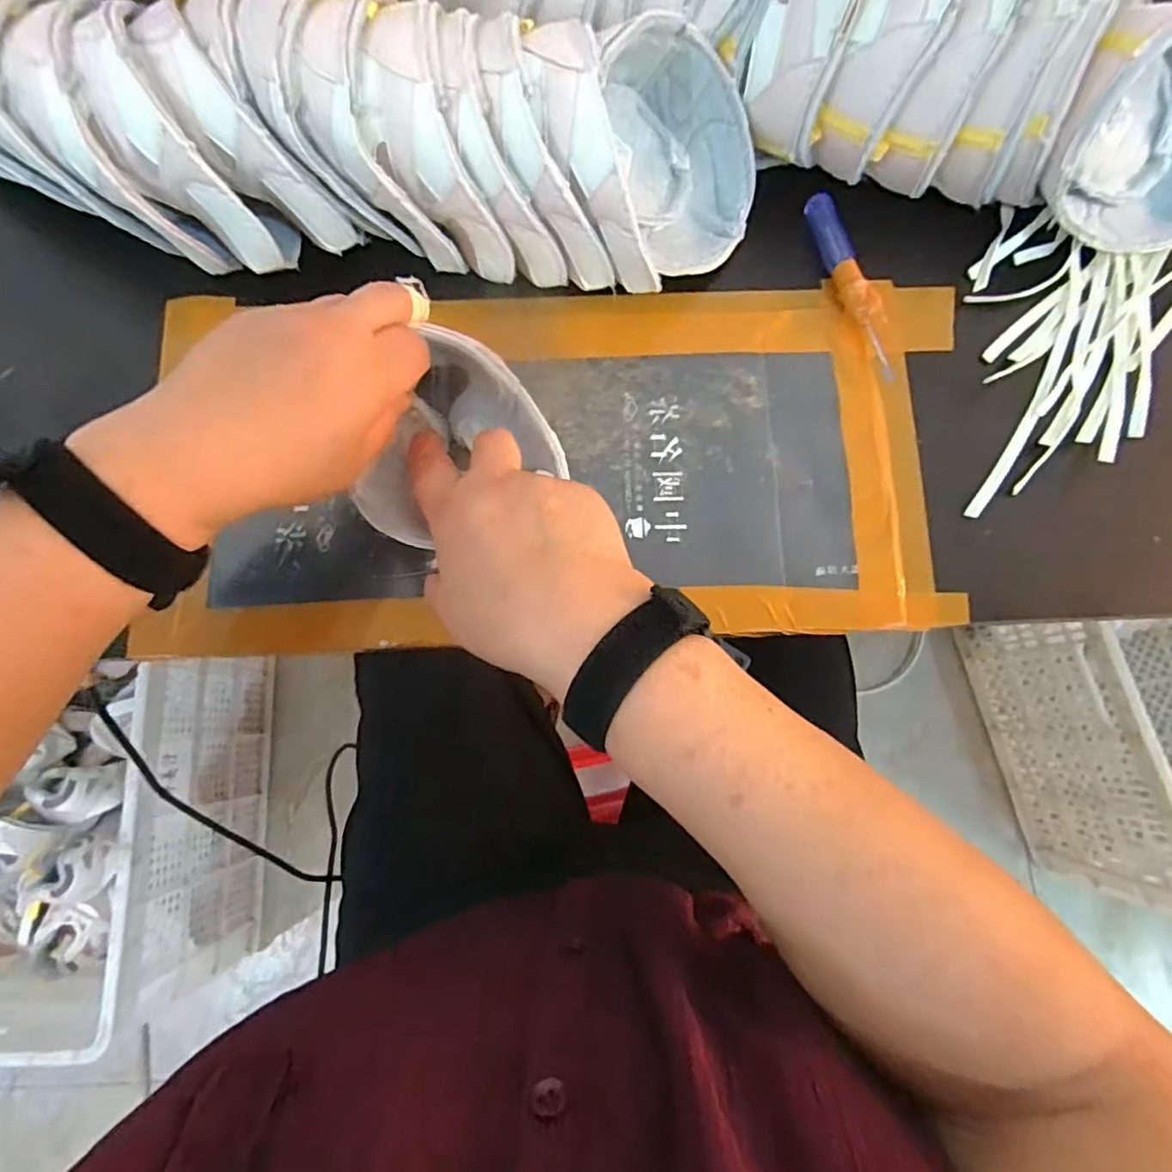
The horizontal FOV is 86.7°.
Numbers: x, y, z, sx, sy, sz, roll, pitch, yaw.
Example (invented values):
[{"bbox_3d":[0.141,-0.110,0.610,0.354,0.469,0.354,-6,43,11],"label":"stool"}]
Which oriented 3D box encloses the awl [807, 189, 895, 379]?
[{"bbox_3d":[0.155,-0.177,0.362,0.016,0.015,0.119,-19,78,-3],"label":"awl"}]

